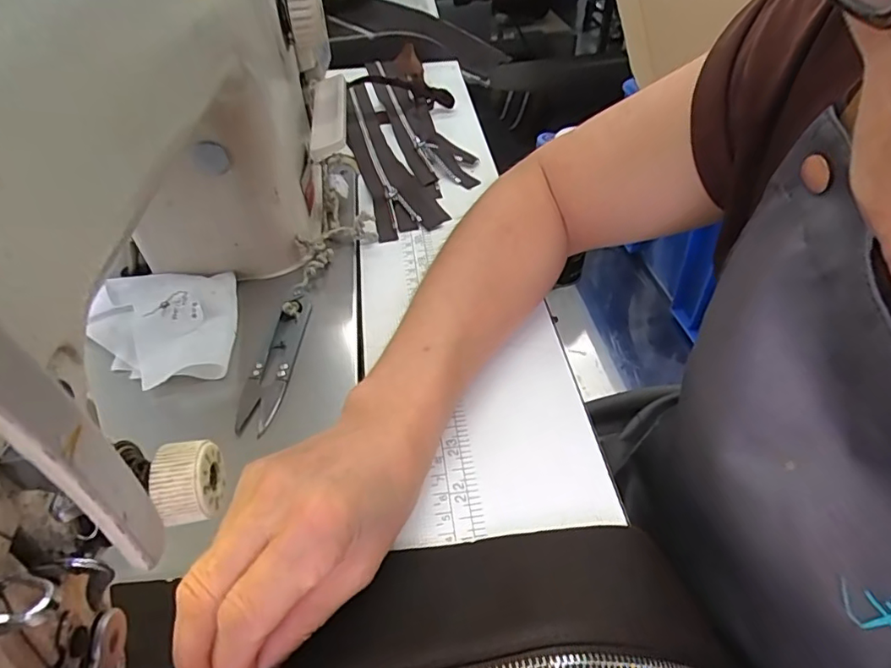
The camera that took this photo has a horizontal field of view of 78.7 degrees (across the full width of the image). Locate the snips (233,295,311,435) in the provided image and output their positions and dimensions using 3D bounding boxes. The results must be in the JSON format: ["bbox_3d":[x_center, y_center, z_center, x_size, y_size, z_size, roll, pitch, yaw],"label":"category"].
[{"bbox_3d":[-0.099,0.013,0.319,0.021,0.009,0.097,6,48,6],"label":"snips"}]

